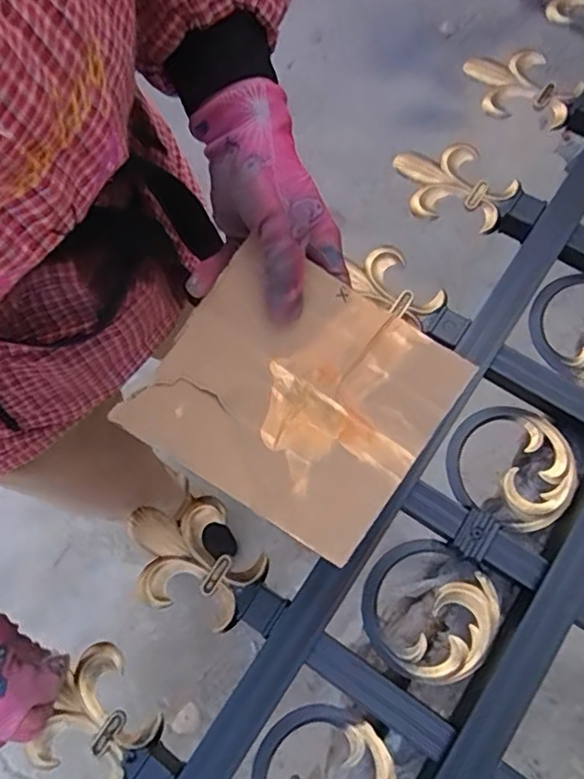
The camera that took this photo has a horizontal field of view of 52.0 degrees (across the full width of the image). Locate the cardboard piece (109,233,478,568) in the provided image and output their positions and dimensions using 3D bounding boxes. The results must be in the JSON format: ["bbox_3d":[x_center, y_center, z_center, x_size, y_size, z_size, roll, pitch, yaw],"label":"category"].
[{"bbox_3d":[0.001,0.005,0.346,0.151,0.026,0.135,32,77,11],"label":"cardboard piece"}]

